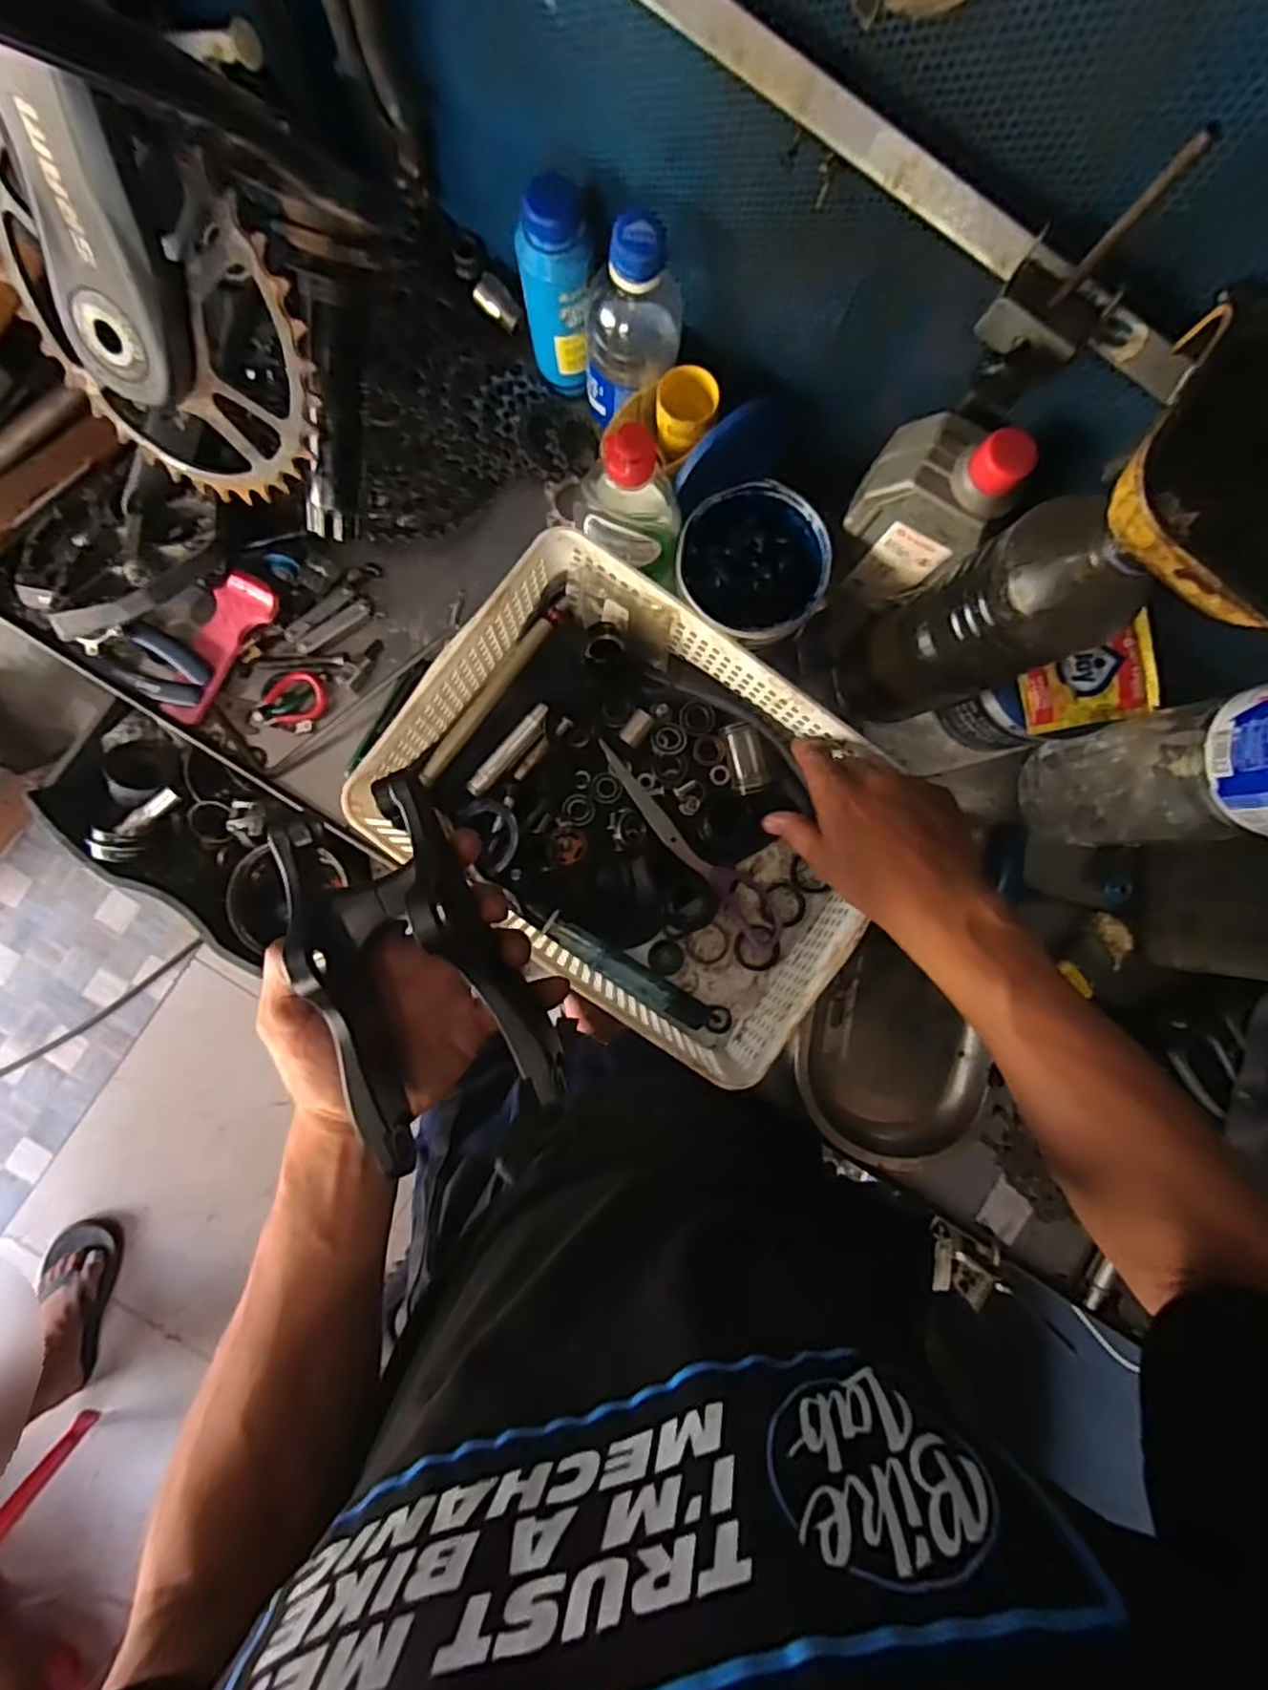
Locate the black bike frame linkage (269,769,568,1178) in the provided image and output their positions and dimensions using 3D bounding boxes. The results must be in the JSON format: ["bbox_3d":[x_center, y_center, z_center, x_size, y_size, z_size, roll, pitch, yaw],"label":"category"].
[{"bbox_3d":[-0.104,0.057,0.327,0.090,0.061,0.170,-22,89,-4],"label":"black bike frame linkage"}]

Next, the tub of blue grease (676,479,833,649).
[{"bbox_3d":[0.079,-0.192,0.494,0.097,0.074,0.108,5,87,-3],"label":"tub of blue grease"}]

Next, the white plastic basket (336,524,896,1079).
[{"bbox_3d":[0.005,-0.027,0.497,0.323,0.082,0.255,31,86,-2],"label":"white plastic basket"}]

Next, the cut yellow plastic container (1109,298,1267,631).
[{"bbox_3d":[0.226,-0.127,0.265,0.087,0.054,0.092,0,87,-4],"label":"cut yellow plastic container"}]

